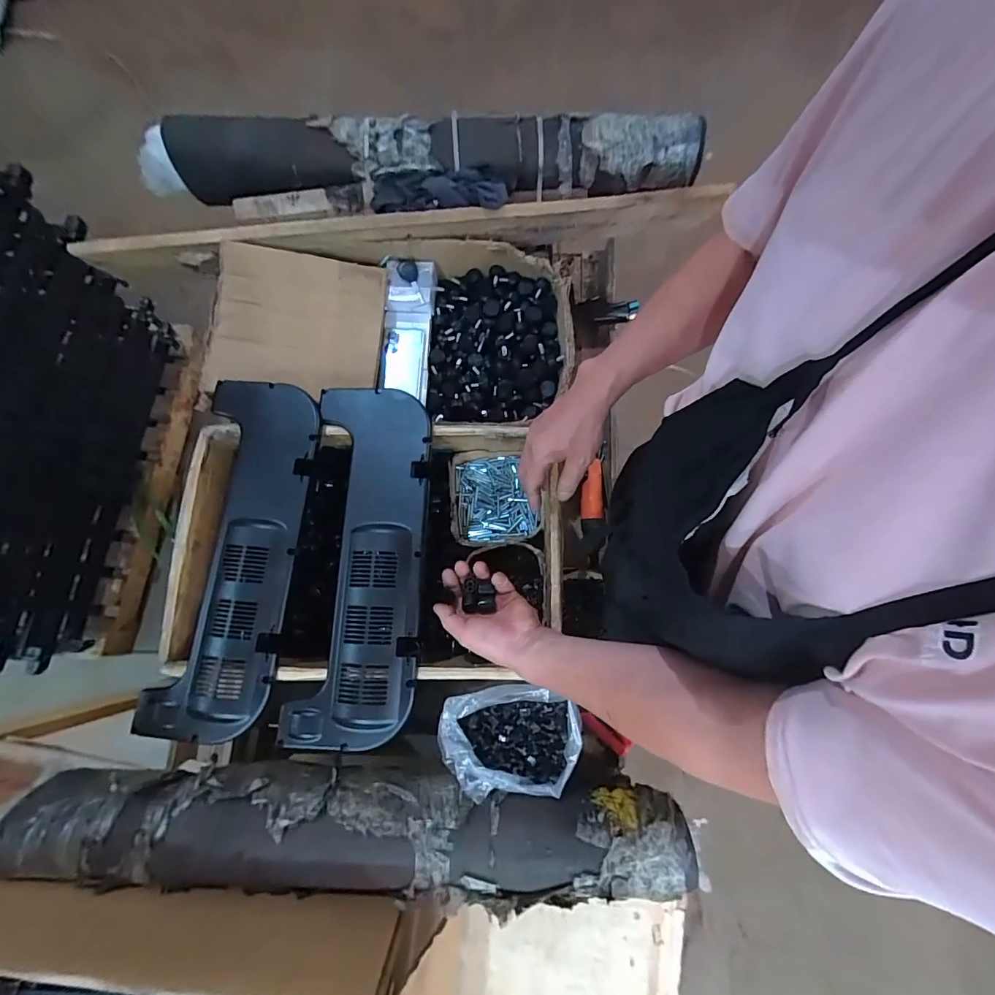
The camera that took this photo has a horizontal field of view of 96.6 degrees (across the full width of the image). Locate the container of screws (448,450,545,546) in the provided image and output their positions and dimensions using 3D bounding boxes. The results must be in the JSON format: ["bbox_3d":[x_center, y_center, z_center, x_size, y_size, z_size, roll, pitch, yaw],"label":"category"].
[{"bbox_3d":[-0.003,0.001,0.735,0.144,0.055,0.153,-4,78,-1],"label":"container of screws"}]

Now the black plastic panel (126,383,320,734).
[{"bbox_3d":[-0.350,0.068,0.605,0.158,0.051,0.474,5,78,0],"label":"black plastic panel"}]

